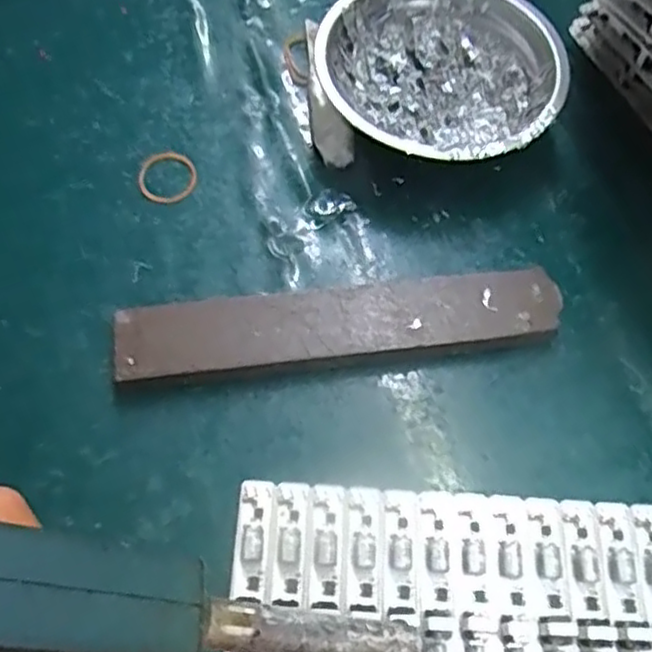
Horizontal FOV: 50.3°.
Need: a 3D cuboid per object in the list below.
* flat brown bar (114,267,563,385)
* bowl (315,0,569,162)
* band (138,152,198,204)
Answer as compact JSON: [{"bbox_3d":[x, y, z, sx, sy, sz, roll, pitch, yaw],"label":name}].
[{"bbox_3d":[0.007,0.000,0.320,0.198,0.017,0.037,-6,64,-5],"label":"flat brown bar"},{"bbox_3d":[0.059,-0.129,0.370,0.122,0.043,0.122,1,64,-2],"label":"bowl"},{"bbox_3d":[-0.083,-0.079,0.366,0.030,0.004,0.032,1,64,-2],"label":"band"}]

